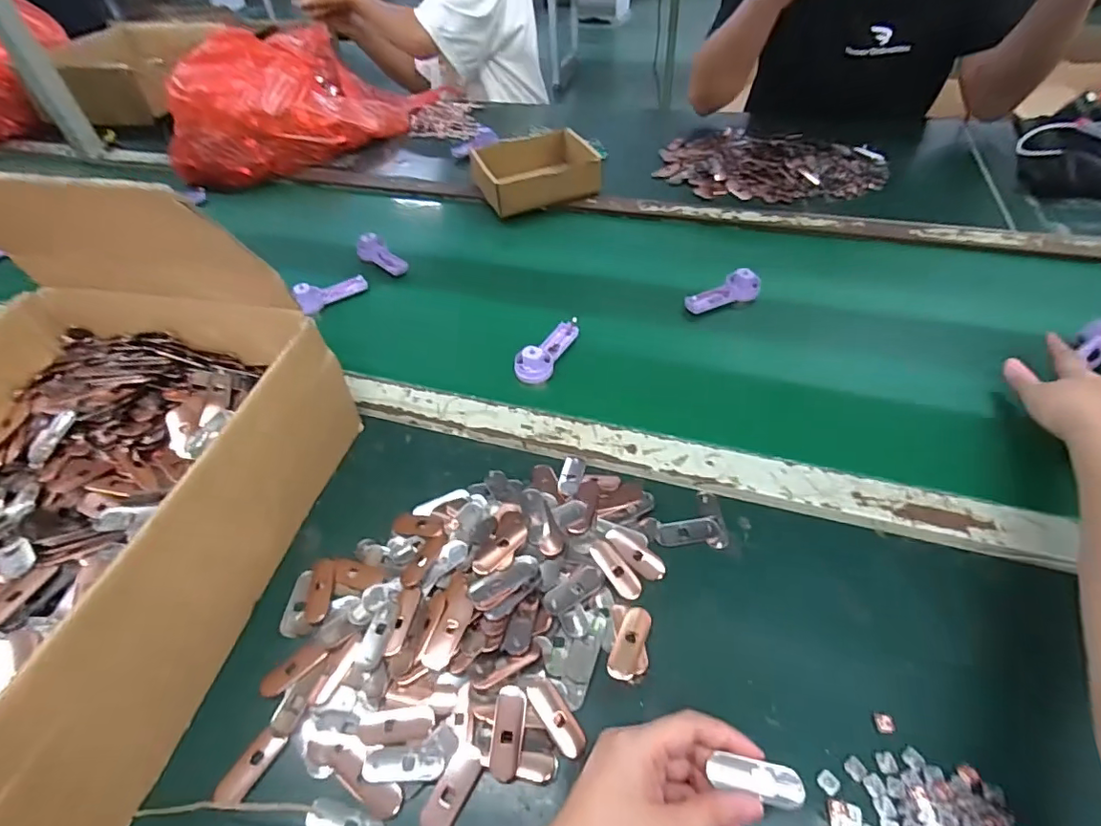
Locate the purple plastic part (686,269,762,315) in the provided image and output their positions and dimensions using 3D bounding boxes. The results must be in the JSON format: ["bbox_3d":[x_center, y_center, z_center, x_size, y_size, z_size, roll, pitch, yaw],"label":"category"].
[{"bbox_3d":[0.201,-0.142,0.633,0.089,0.032,0.028,-16,51,-9],"label":"purple plastic part"}]

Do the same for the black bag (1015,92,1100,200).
[{"bbox_3d":[0.783,-0.375,0.764,0.196,0.066,0.225,24,53,22],"label":"black bag"}]

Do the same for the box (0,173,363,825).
[{"bbox_3d":[-0.352,0.073,0.396,0.280,0.132,0.348,7,51,11],"label":"box"}]

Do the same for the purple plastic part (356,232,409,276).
[{"bbox_3d":[-0.229,-0.214,0.728,0.043,0.026,0.083,-34,56,-22],"label":"purple plastic part"}]

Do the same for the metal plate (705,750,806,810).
[{"bbox_3d":[0.114,0.201,0.298,0.047,0.004,0.019,7,51,18],"label":"metal plate"}]

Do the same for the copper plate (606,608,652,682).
[{"bbox_3d":[0.056,0.162,0.383,0.019,0.004,0.050,18,54,18],"label":"copper plate"}]

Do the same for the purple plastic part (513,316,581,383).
[{"bbox_3d":[-0.004,-0.072,0.583,0.037,0.028,0.102,16,53,17],"label":"purple plastic part"}]

